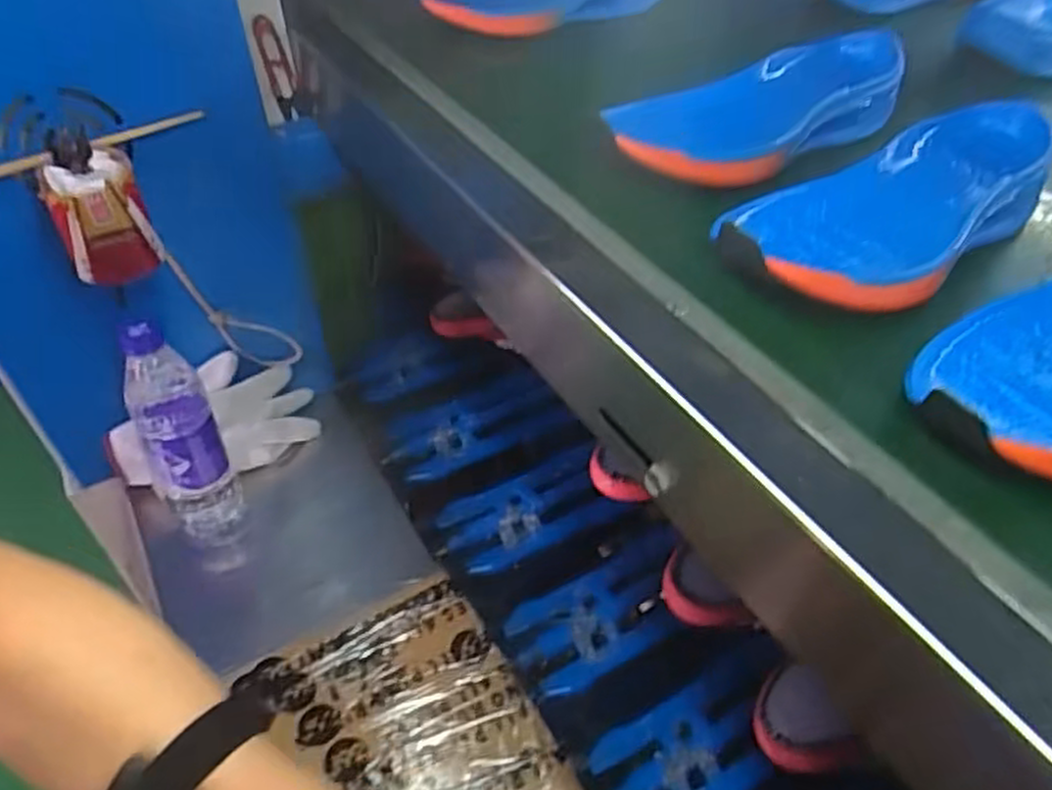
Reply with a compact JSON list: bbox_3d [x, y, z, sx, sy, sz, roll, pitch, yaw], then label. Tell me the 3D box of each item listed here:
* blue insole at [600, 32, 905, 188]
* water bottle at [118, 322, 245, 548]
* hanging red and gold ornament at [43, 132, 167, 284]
[{"bbox_3d":[0.150,-0.182,0.503,0.221,0.044,0.098,-21,50,-20],"label":"blue insole"},{"bbox_3d":[-0.316,0.042,0.702,0.071,0.241,0.065,-22,51,-21],"label":"water bottle"},{"bbox_3d":[-0.335,-0.145,0.610,0.064,0.093,0.073,-18,49,-18],"label":"hanging red and gold ornament"}]

